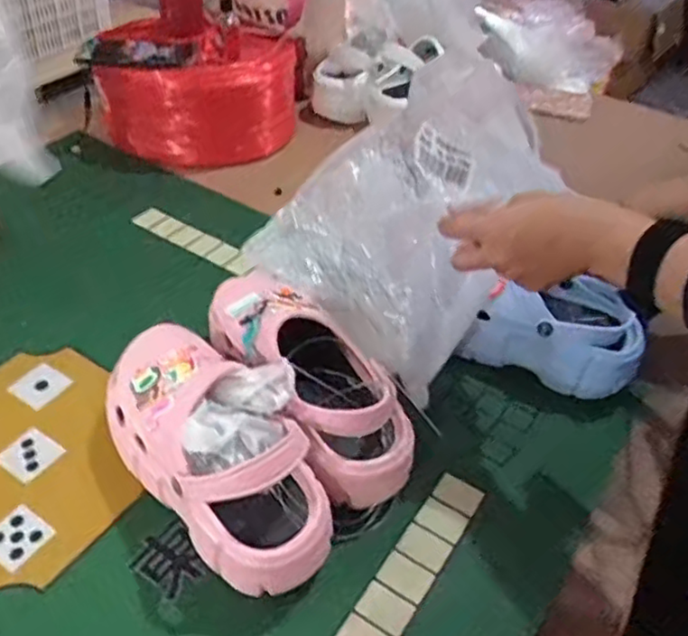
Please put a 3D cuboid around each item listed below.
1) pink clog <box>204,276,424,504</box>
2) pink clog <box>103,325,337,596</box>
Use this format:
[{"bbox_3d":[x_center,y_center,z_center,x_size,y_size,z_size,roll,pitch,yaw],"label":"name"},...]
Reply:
[{"bbox_3d":[-0.031,0.049,0.626,0.107,0.112,0.269,-19,47,-25],"label":"pink clog"},{"bbox_3d":[-0.107,0.100,0.567,0.115,0.117,0.255,-30,52,-33],"label":"pink clog"}]

